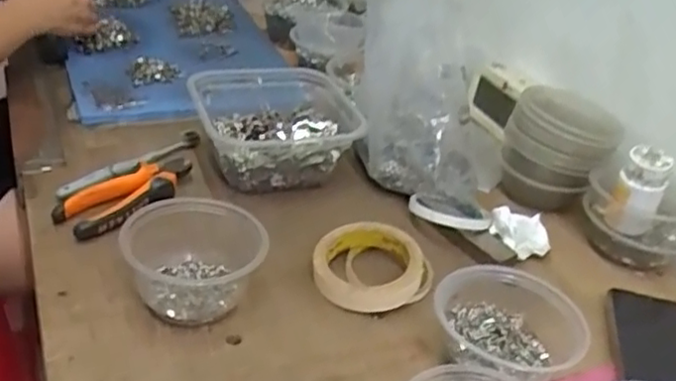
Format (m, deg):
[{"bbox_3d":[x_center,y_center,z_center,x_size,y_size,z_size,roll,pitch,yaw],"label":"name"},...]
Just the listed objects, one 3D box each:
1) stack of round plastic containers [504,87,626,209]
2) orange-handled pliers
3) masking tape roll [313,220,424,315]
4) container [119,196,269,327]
[{"bbox_3d":[0.251,-0.049,0.751,0.110,0.103,0.097,31,40,31],"label":"stack of round plastic containers"},{"bbox_3d":[-0.202,0.001,0.654,0.064,0.024,0.144,29,39,28],"label":"orange-handled pliers"},{"bbox_3d":[0.028,0.065,0.604,0.095,0.034,0.095,6,33,-4],"label":"masking tape roll"},{"bbox_3d":[-0.122,0.058,0.564,0.114,0.063,0.114,6,33,-4],"label":"container"}]

